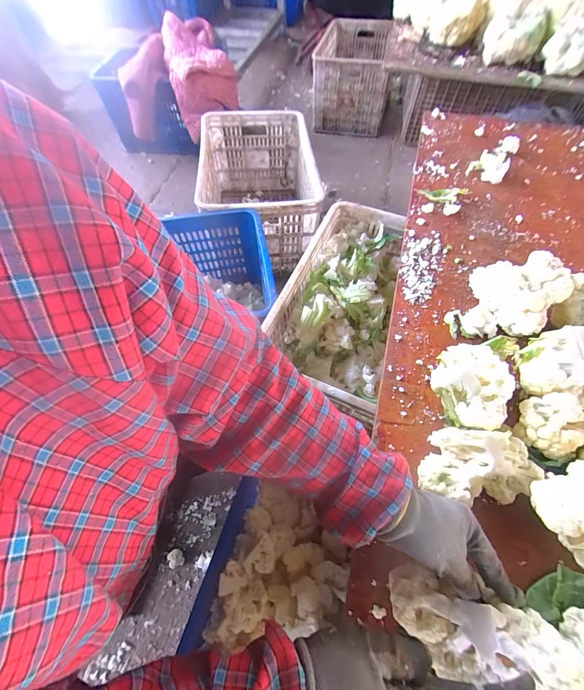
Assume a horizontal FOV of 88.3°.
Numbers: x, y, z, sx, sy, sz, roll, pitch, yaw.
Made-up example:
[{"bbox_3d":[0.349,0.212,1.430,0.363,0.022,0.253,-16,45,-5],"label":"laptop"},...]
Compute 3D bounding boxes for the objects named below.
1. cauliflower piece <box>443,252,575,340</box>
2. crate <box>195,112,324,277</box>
[{"bbox_3d":[0.348,-0.076,0.488,0.126,0.096,0.144,34,66,19],"label":"cauliflower piece"},{"bbox_3d":[-0.107,-0.520,1.035,0.337,0.280,0.511,-6,59,-2],"label":"crate"}]

